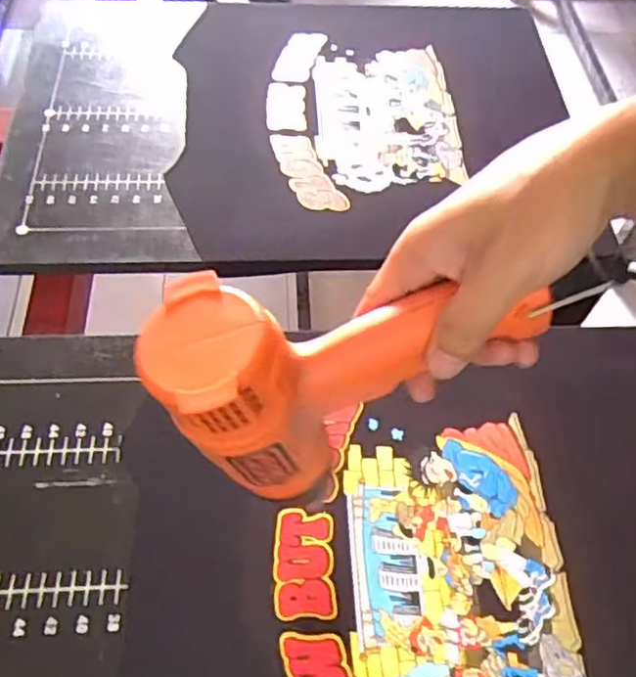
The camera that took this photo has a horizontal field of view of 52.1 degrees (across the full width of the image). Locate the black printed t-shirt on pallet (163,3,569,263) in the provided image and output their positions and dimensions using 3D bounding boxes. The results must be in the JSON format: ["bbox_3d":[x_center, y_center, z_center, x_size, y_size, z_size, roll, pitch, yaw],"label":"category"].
[{"bbox_3d":[0.062,-0.244,0.700,0.409,0.016,0.391,-1,58,-5],"label":"black printed t-shirt on pallet"}]

